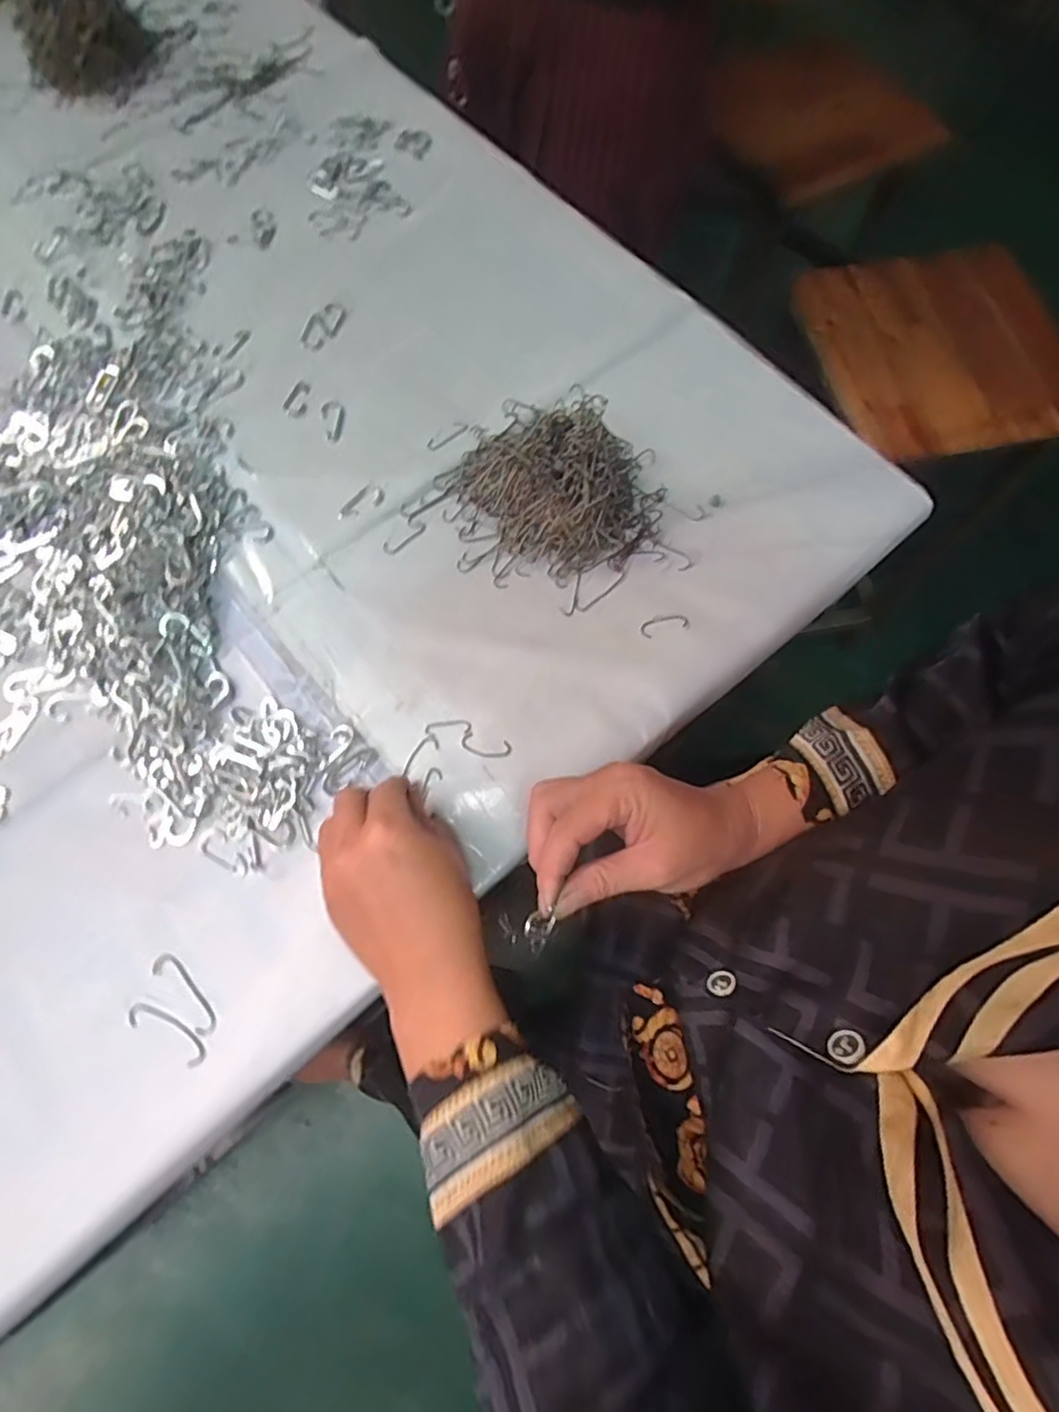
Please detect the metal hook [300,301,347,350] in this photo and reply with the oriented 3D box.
[{"bbox_3d":[-0.177,-0.329,0.540,0.028,0.009,0.053,34,75,11],"label":"metal hook"}]

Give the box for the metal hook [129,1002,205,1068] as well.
[{"bbox_3d":[-0.210,0.189,0.365,0.053,0.004,0.016,28,74,9],"label":"metal hook"}]

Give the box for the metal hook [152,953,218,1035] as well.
[{"bbox_3d":[-0.203,0.170,0.372,0.015,0.004,0.055,-43,77,-13],"label":"metal hook"}]

